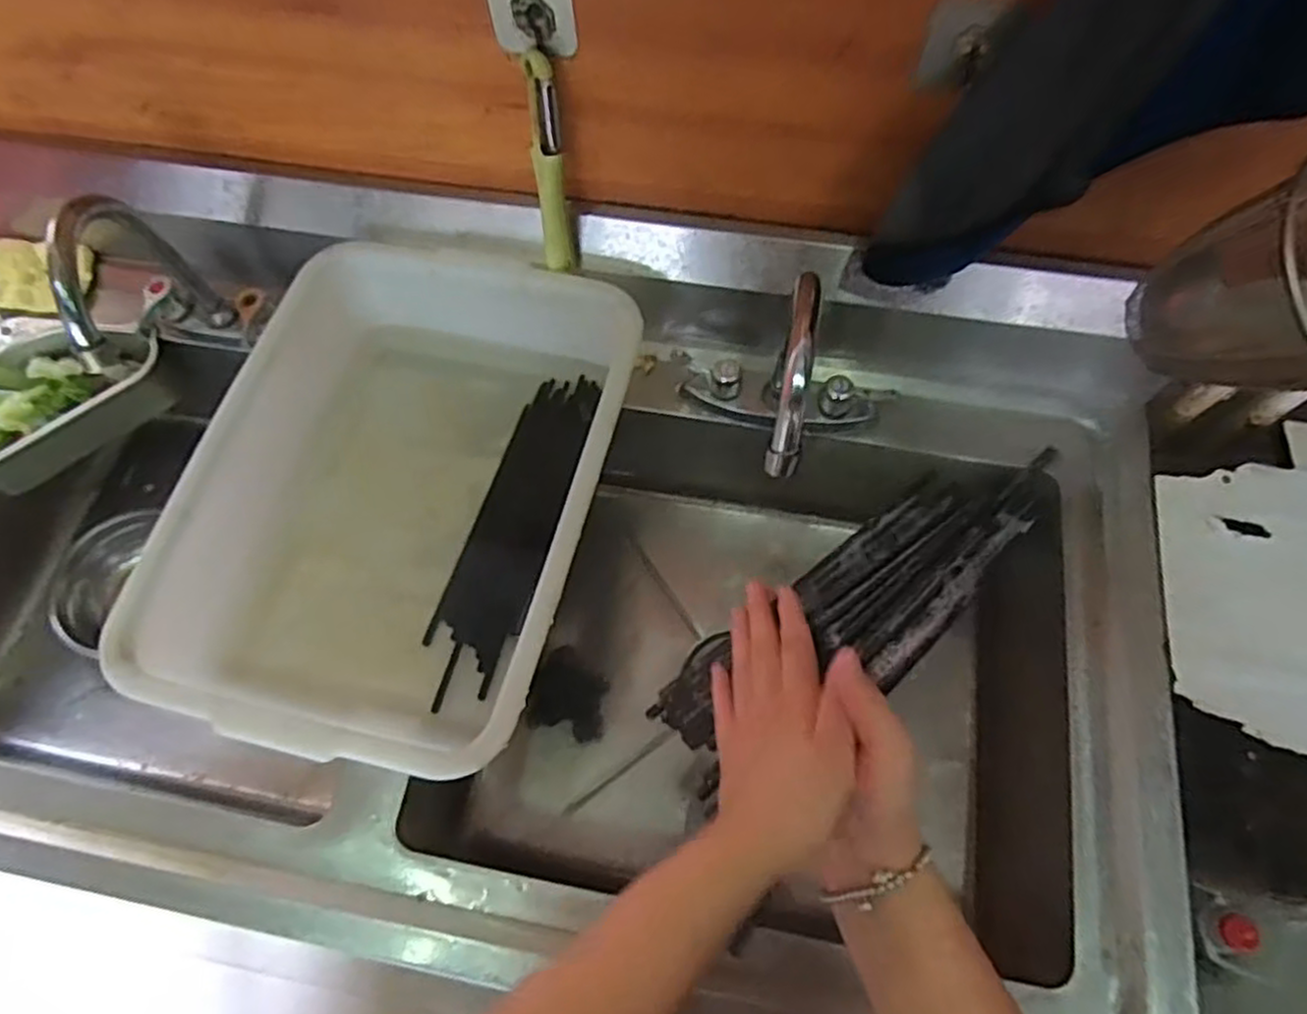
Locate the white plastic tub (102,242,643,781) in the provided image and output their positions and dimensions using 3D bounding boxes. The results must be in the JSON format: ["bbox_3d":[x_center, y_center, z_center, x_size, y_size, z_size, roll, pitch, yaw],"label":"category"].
[{"bbox_3d":[-0.195,-0.010,0.602,0.296,0.108,0.401,11,67,6],"label":"white plastic tub"}]

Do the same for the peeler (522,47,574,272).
[{"bbox_3d":[-0.080,-0.259,0.572,0.023,0.162,0.020,-9,51,-6],"label":"peeler"}]

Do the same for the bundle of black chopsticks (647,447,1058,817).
[{"bbox_3d":[0.116,0.075,0.418,0.259,0.045,0.085,-50,30,20],"label":"bundle of black chopsticks"}]

